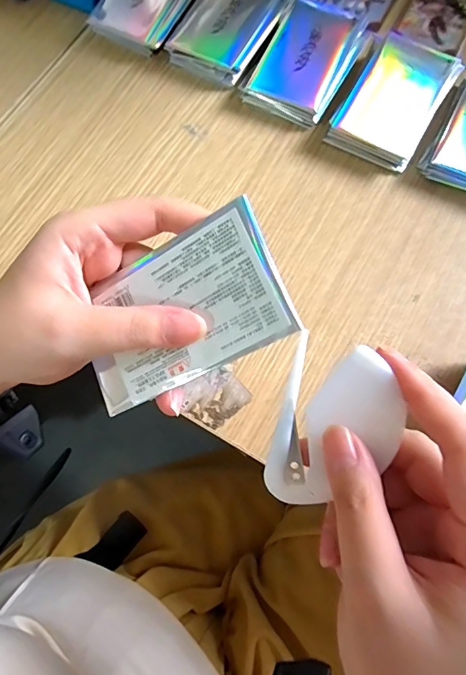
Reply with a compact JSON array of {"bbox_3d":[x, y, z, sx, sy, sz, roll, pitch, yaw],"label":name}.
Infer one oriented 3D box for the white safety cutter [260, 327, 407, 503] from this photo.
[{"bbox_3d":[0.040,0.037,0.169,0.045,0.010,0.070,16,108,10],"label":"white safety cutter"}]

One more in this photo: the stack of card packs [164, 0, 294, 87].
[{"bbox_3d":[-0.002,-0.253,0.346,0.071,0.022,0.093,28,76,10],"label":"stack of card packs"}]

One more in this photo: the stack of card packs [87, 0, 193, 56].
[{"bbox_3d":[-0.066,-0.289,0.360,0.067,0.021,0.100,27,76,10],"label":"stack of card packs"}]

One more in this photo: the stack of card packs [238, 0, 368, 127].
[{"bbox_3d":[0.057,-0.215,0.332,0.068,0.023,0.093,31,76,11],"label":"stack of card packs"}]

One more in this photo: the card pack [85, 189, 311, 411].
[{"bbox_3d":[-0.024,-0.010,0.180,0.093,0.004,0.057,-26,80,20],"label":"card pack"}]

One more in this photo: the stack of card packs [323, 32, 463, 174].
[{"bbox_3d":[0.120,-0.177,0.319,0.064,0.024,0.092,30,76,11],"label":"stack of card packs"}]

